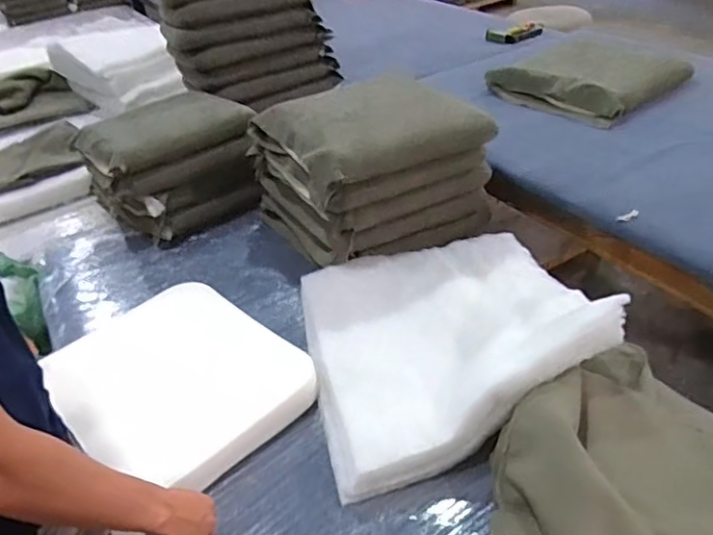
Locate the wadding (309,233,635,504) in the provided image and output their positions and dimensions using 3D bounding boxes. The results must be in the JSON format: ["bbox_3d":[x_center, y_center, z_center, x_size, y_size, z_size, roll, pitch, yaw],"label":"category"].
[{"bbox_3d":[0.159,0.098,1.126,0.511,0.151,0.540,-13,35,-8],"label":"wadding"}]

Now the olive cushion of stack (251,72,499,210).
[{"bbox_3d":[0.015,-0.319,1.353,0.405,0.096,0.418,-24,38,-22],"label":"olive cushion of stack"}]

